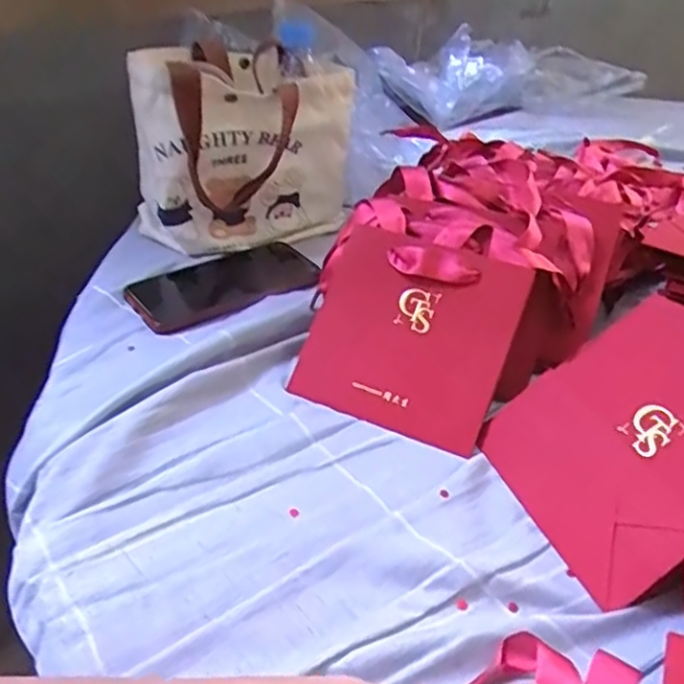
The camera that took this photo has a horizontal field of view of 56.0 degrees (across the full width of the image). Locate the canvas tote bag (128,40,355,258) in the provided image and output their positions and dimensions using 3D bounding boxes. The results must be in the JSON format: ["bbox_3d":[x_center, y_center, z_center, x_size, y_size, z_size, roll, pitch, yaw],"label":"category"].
[{"bbox_3d":[-0.102,-0.194,0.634,0.143,0.157,0.188,27,43,29],"label":"canvas tote bag"}]

